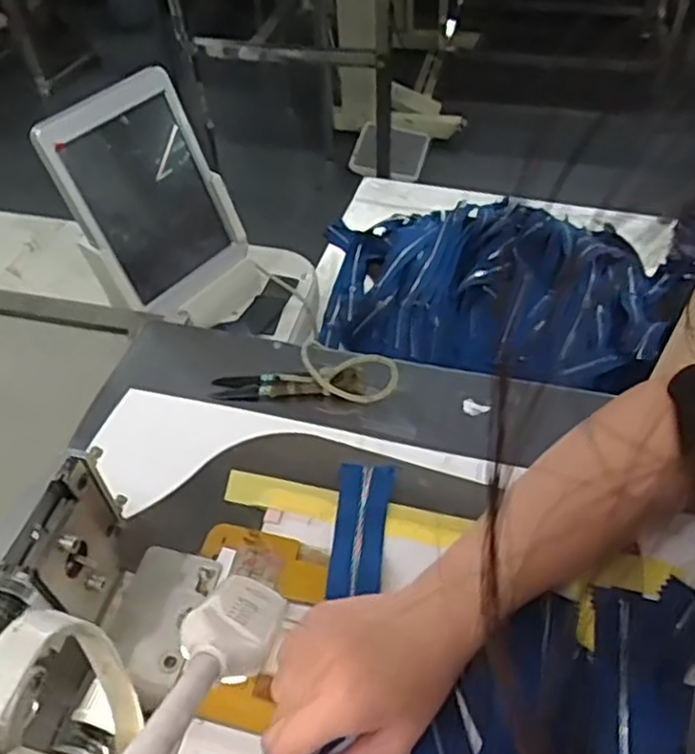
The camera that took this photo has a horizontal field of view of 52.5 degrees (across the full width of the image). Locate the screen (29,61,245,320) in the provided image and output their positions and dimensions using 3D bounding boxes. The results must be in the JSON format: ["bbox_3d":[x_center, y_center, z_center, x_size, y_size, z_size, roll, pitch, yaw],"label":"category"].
[{"bbox_3d":[-0.195,-0.171,0.698,0.029,0.213,0.164,15,50,41],"label":"screen"}]

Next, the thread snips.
[{"bbox_3d":[-0.047,0.003,0.543,0.117,0.014,0.022,1,49,5],"label":"thread snips"}]

